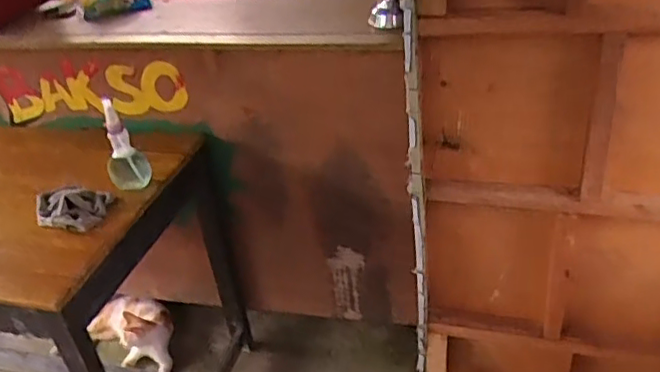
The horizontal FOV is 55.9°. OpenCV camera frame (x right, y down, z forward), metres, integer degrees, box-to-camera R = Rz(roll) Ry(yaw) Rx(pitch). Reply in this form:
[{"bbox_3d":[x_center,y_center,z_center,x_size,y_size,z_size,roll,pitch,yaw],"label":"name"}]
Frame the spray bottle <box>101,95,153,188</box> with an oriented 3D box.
[{"bbox_3d":[-0.432,-0.076,1.303,0.086,0.202,0.060,-22,36,-20],"label":"spray bottle"}]

